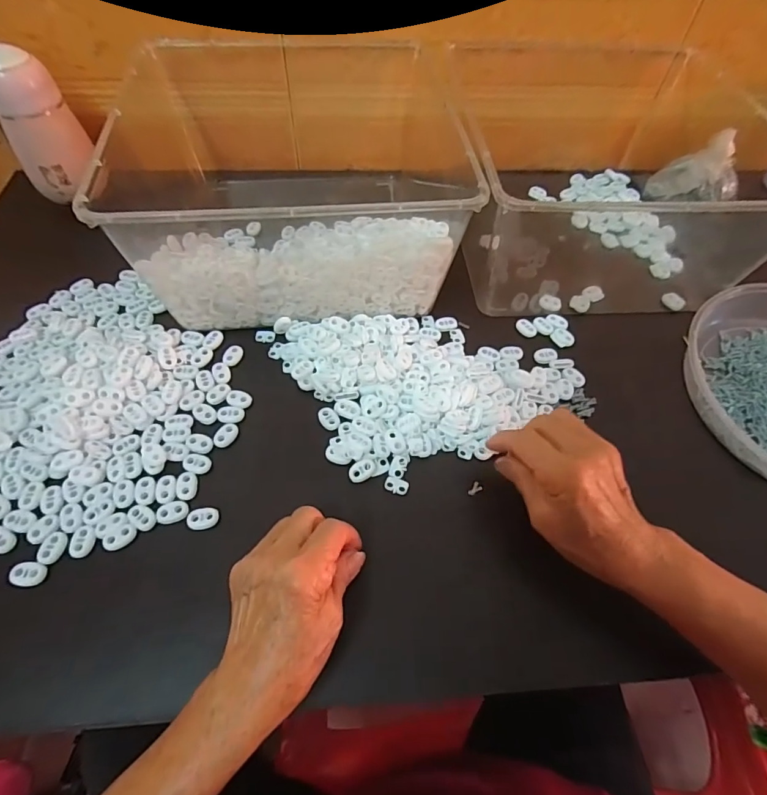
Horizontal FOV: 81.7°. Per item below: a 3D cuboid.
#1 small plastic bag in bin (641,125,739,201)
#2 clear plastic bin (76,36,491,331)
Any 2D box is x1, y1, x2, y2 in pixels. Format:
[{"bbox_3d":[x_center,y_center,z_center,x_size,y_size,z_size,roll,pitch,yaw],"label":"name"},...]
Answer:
[{"bbox_3d":[0.392,-0.282,0.554,0.097,0.071,0.062,-11,59,-10],"label":"small plastic bag in bin"},{"bbox_3d":[-0.079,-0.218,0.458,0.321,0.149,0.324,2,58,-2],"label":"clear plastic bin"}]

